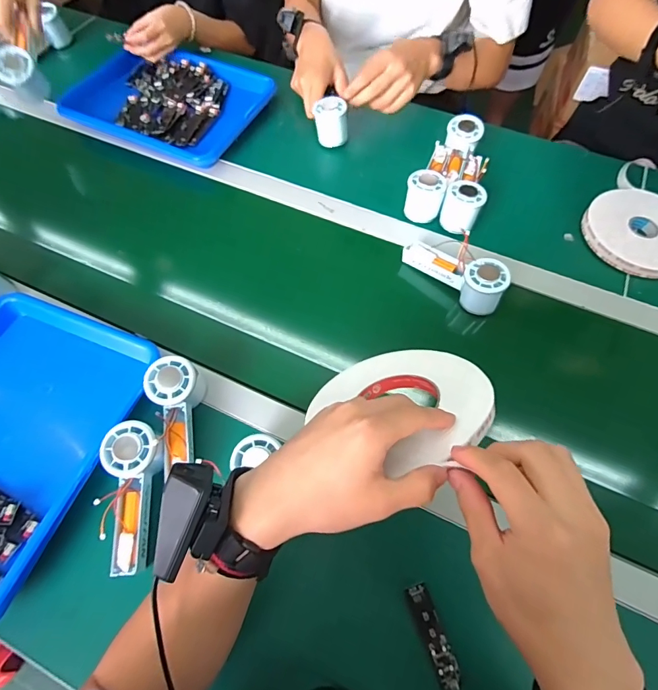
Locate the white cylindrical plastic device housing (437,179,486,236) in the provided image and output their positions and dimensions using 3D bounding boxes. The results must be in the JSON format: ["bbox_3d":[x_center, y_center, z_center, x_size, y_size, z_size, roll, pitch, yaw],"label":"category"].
[{"bbox_3d":[0.204,-0.211,0.628,0.055,0.059,0.062,28,68,13],"label":"white cylindrical plastic device housing"}]

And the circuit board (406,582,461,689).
[{"bbox_3d":[0.106,0.290,0.411,0.022,0.007,0.091,-17,65,-7],"label":"circuit board"}]

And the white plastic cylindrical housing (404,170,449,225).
[{"bbox_3d":[0.148,-0.230,0.638,0.055,0.052,0.056,0,64,1],"label":"white plastic cylindrical housing"}]

